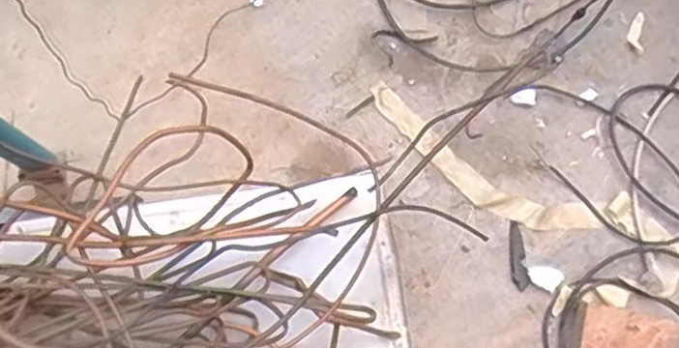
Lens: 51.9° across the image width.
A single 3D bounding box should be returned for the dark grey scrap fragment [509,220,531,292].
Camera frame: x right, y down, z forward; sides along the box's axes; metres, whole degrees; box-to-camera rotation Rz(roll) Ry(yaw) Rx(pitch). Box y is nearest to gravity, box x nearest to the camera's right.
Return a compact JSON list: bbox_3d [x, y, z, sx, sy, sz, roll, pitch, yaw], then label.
[{"bbox_3d":[0.325,0.149,1.277,0.031,0.011,0.124,-6,79,-2],"label":"dark grey scrap fragment"}]

